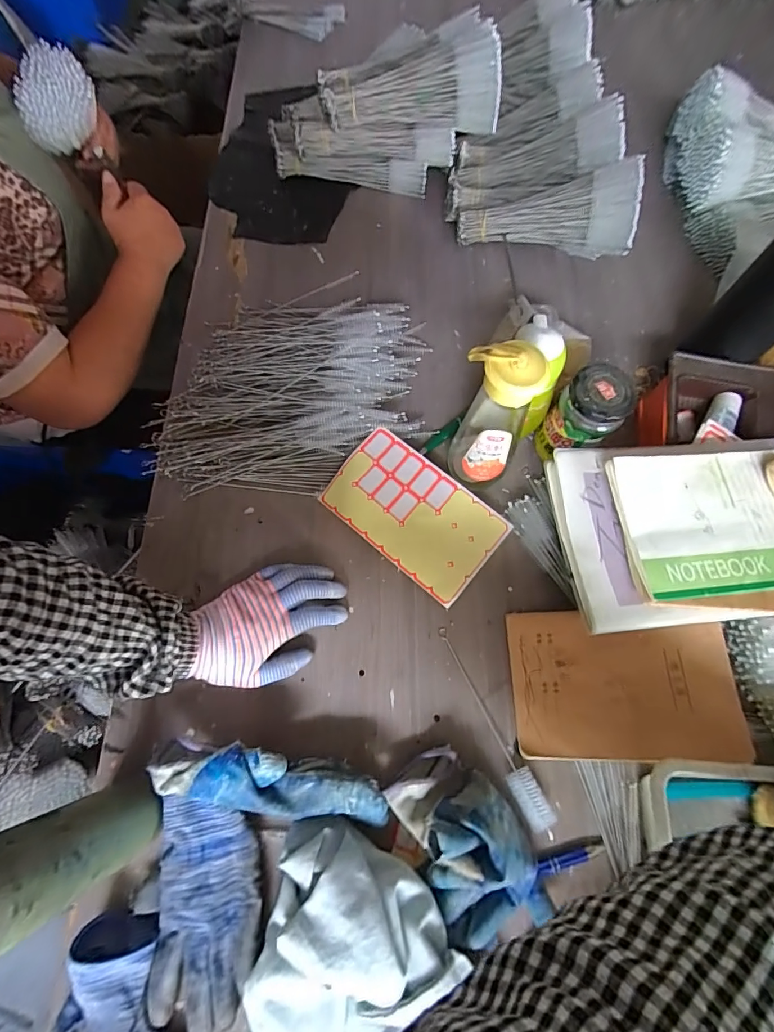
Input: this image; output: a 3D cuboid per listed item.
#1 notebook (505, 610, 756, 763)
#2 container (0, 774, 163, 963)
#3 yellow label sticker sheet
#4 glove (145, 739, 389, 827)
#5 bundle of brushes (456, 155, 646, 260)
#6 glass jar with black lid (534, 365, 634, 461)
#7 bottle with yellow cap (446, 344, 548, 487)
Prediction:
[{"bbox_3d":[0.227,0.165,0.433,0.196,0.012,0.138,-7,71,17],"label":"notebook"},{"bbox_3d":[-0.236,0.248,0.309,0.060,0.210,0.063,1,66,-1],"label":"container"},{"bbox_3d":[0.031,-0.005,0.511,0.198,0.007,0.119,40,82,8],"label":"yellow label sticker sheet"},{"bbox_3d":[-0.102,0.247,0.407,0.205,0.055,0.056,7,66,1],"label":"glove"},{"bbox_3d":[0.219,-0.412,0.609,0.233,0.108,0.049,8,65,21],"label":"bundle of brushes"},{"bbox_3d":[0.213,-0.104,0.490,0.067,0.124,0.064,1,66,-1],"label":"glass jar with black lid"},{"bbox_3d":[0.105,-0.098,0.445,0.065,0.197,0.064,23,68,8],"label":"bottle with yellow cap"}]

